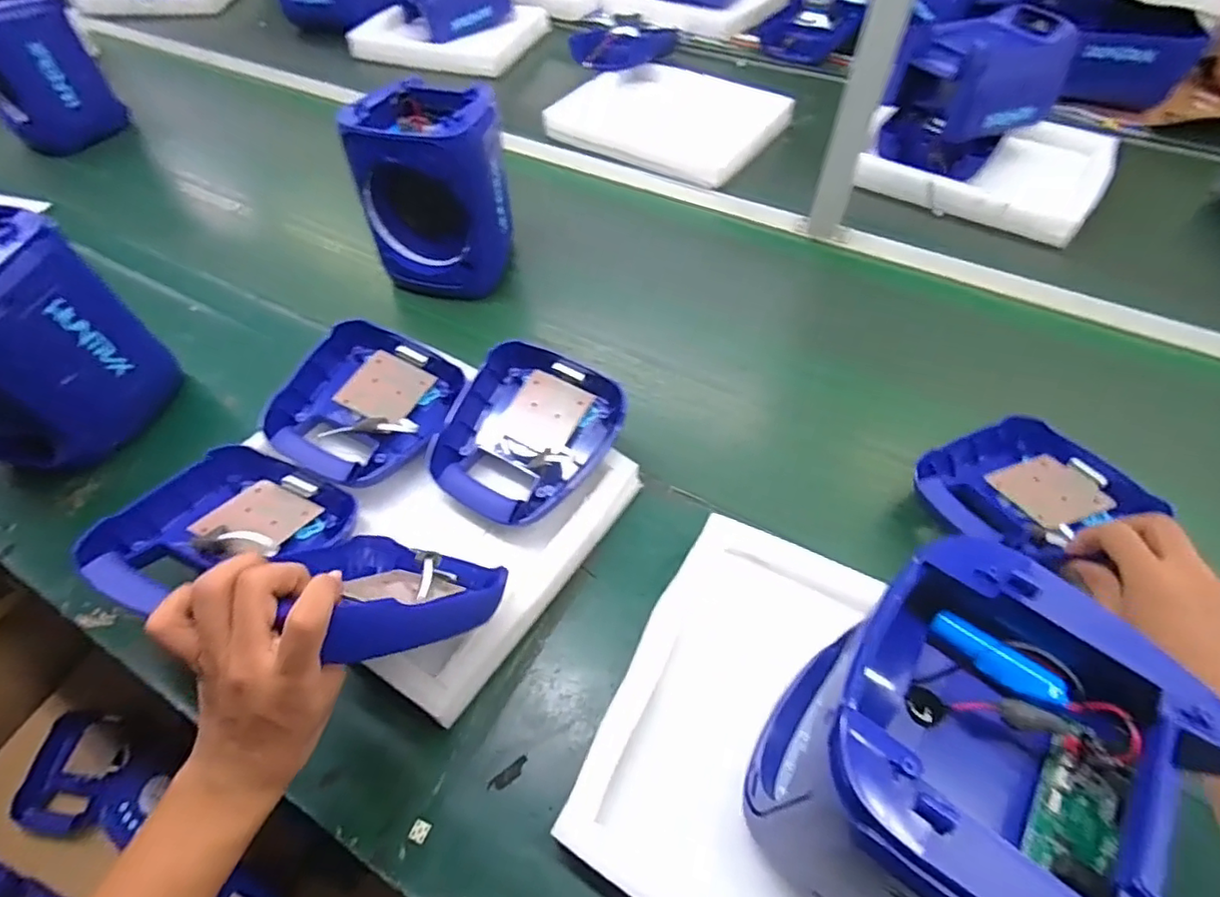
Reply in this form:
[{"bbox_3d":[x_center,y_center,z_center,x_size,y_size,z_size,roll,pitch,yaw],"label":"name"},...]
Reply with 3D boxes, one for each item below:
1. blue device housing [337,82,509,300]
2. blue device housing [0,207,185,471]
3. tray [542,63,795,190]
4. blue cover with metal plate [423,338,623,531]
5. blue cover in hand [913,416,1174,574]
[{"bbox_3d":[-0.221,-0.335,0.777,0.155,0.206,0.141,13,55,12],"label":"blue device housing"},{"bbox_3d":[-0.595,-0.098,0.601,0.153,0.217,0.159,11,55,10],"label":"blue device housing"},{"bbox_3d":[0.120,-0.623,1.112,0.373,0.034,0.343,26,59,20],"label":"tray"},{"bbox_3d":[-0.083,-0.014,0.603,0.165,0.069,0.182,29,76,13],"label":"blue cover with metal plate"},{"bbox_3d":[0.394,0.047,0.573,0.198,0.050,0.163,-17,40,-14],"label":"blue cover in hand"}]

